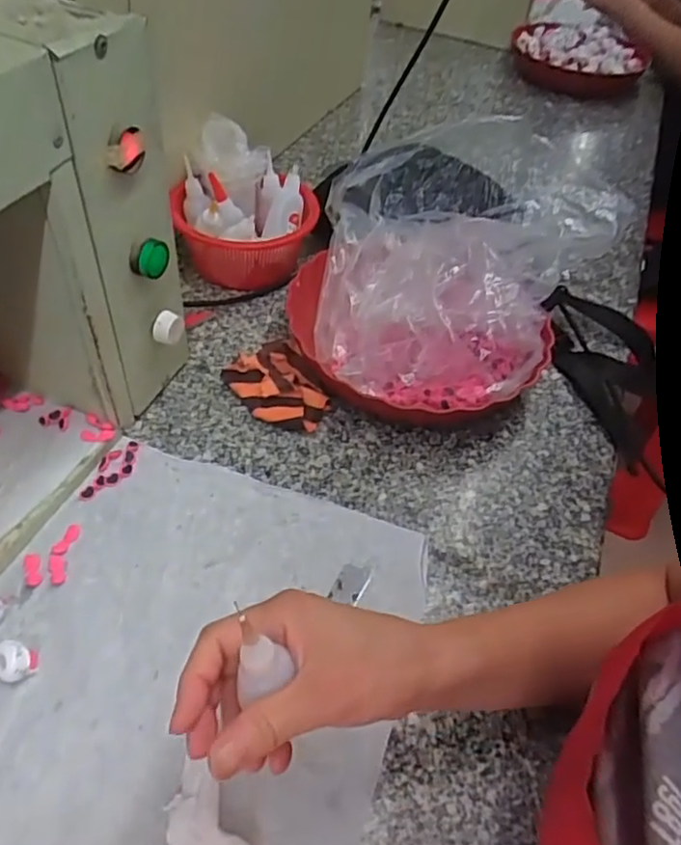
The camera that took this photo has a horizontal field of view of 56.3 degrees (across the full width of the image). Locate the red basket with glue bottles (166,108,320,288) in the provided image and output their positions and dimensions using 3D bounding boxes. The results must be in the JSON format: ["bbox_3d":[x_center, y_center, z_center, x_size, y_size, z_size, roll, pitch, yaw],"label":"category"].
[{"bbox_3d":[-0.104,-0.210,0.663,0.140,0.119,0.135,18,48,10],"label":"red basket with glue bottles"}]

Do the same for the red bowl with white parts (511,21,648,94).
[{"bbox_3d":[0.432,-0.667,1.172,0.219,0.068,0.210,3,48,-4],"label":"red bowl with white parts"}]

